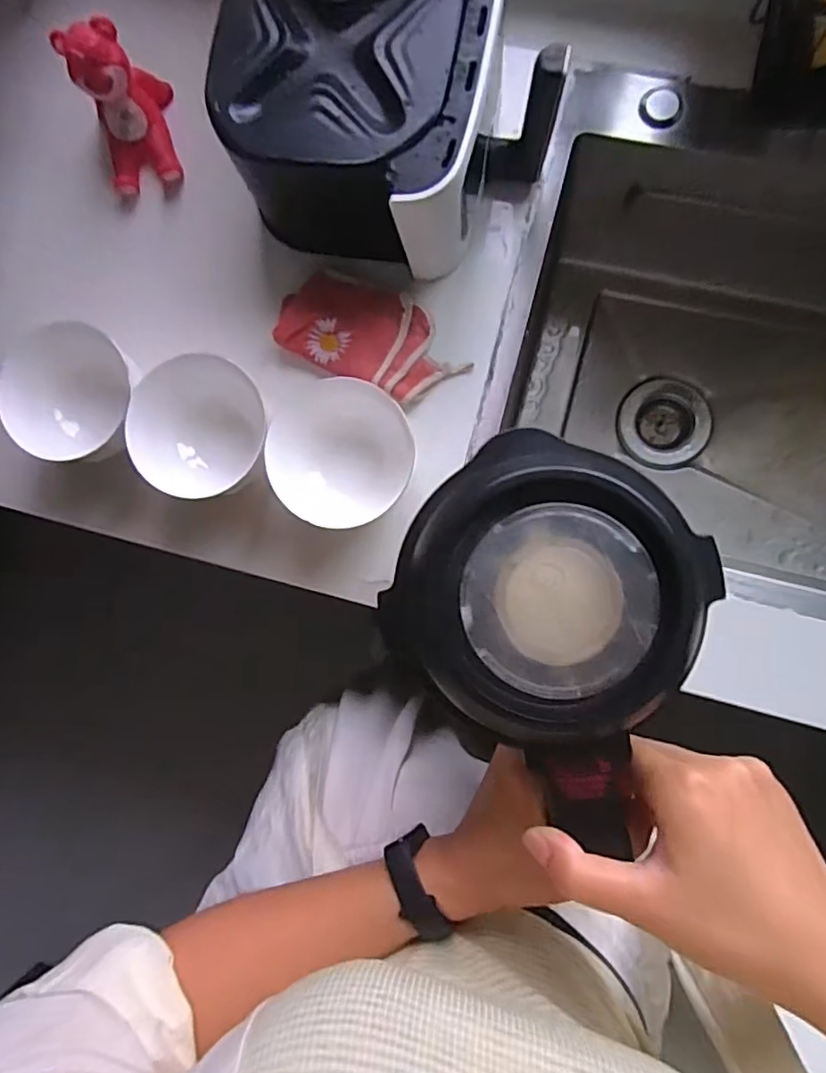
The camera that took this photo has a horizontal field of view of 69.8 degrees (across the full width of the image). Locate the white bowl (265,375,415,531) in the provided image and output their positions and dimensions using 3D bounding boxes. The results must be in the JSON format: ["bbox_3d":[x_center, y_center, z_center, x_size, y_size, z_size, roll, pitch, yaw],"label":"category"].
[{"bbox_3d":[-0.060,-0.072,0.511,0.110,0.064,0.125,7,88,6],"label":"white bowl"}]

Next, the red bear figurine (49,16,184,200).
[{"bbox_3d":[-0.271,-0.391,0.544,0.074,0.089,0.097,-7,86,6],"label":"red bear figurine"}]

